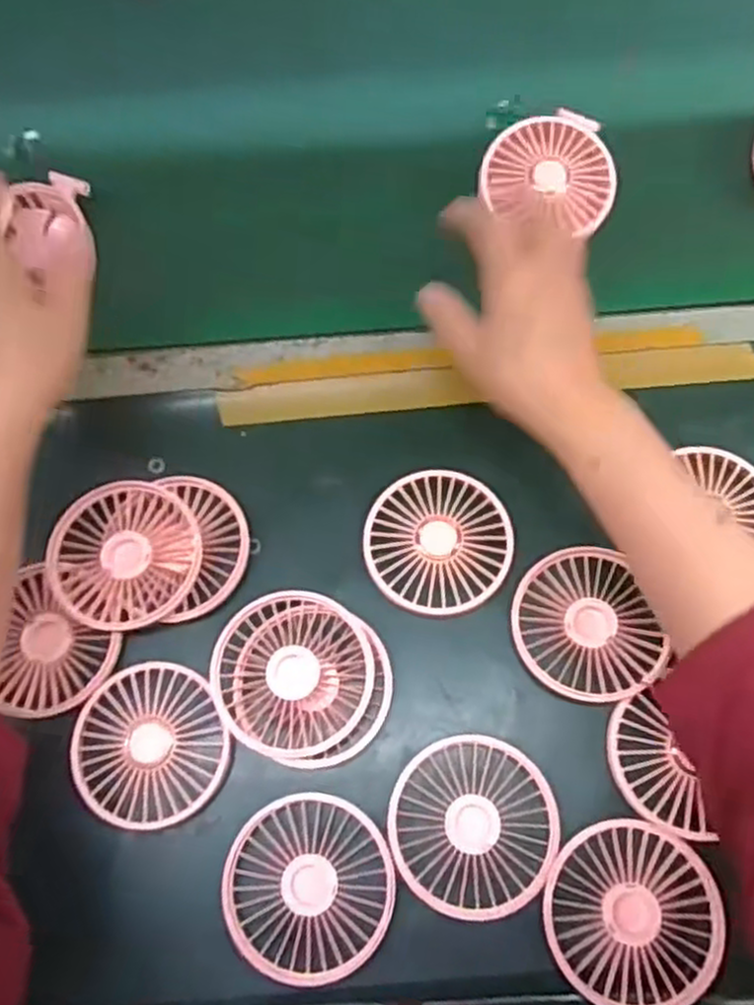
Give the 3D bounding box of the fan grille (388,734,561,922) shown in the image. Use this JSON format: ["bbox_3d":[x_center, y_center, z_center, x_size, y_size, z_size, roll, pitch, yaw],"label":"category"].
[{"bbox_3d":[0.051,0.173,0.413,0.086,0.005,0.087,12,70,7],"label":"fan grille"}]

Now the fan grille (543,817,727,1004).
[{"bbox_3d":[0.131,0.211,0.395,0.086,0.007,0.087,-1,69,2],"label":"fan grille"}]

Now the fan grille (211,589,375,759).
[{"bbox_3d":[-0.047,0.096,0.434,0.085,0.018,0.086,-1,69,2],"label":"fan grille"}]

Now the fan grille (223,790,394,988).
[{"bbox_3d":[-0.036,0.201,0.406,0.087,0.011,0.086,-1,69,2],"label":"fan grille"}]

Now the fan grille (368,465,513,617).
[{"bbox_3d":[0.037,0.022,0.460,0.084,0.007,0.086,-1,69,2],"label":"fan grille"}]

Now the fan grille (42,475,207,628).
[{"bbox_3d":[-0.148,0.031,0.458,0.085,0.015,0.086,-1,69,2],"label":"fan grille"}]

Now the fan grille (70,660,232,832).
[{"bbox_3d":[-0.128,0.134,0.428,0.085,0.012,0.085,-1,69,2],"label":"fan grille"}]

